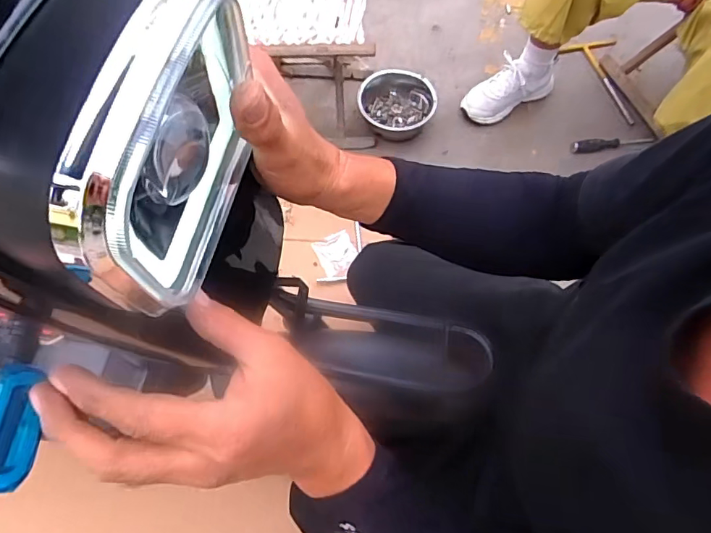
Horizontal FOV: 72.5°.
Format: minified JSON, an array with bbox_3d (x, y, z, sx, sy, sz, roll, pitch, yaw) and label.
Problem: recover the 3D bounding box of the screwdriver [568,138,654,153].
[{"bbox_3d":[0.612,-0.295,1.159,0.195,0.023,0.029,-9,64,-1],"label":"screwdriver"}]

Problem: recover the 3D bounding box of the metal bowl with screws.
[{"bbox_3d":[0.101,-0.380,1.162,0.171,0.071,0.170,-1,64,3],"label":"metal bowl with screws"}]

